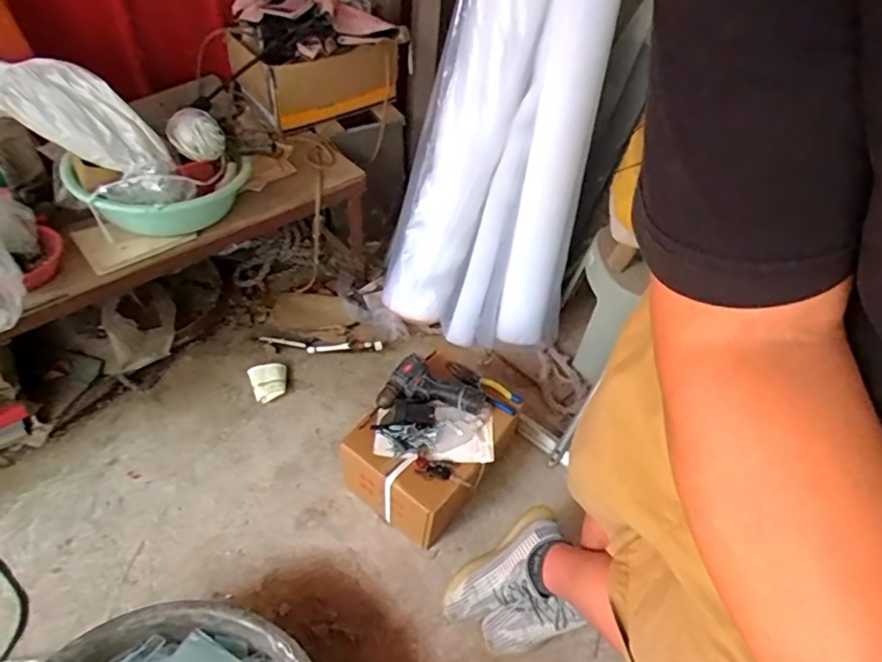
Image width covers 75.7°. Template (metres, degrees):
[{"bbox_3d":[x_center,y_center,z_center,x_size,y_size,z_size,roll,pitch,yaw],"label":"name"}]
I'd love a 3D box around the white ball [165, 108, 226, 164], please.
[{"bbox_3d":[-0.518,-0.411,1.196,0.108,0.085,0.076,-20,53,-22],"label":"white ball"}]

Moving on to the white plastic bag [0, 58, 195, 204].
[{"bbox_3d":[-0.775,-0.425,1.115,0.588,0.183,0.156,23,50,14],"label":"white plastic bag"}]

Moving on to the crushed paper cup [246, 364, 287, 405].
[{"bbox_3d":[-0.430,0.126,1.429,0.095,0.041,0.095,-18,53,-21],"label":"crushed paper cup"}]

